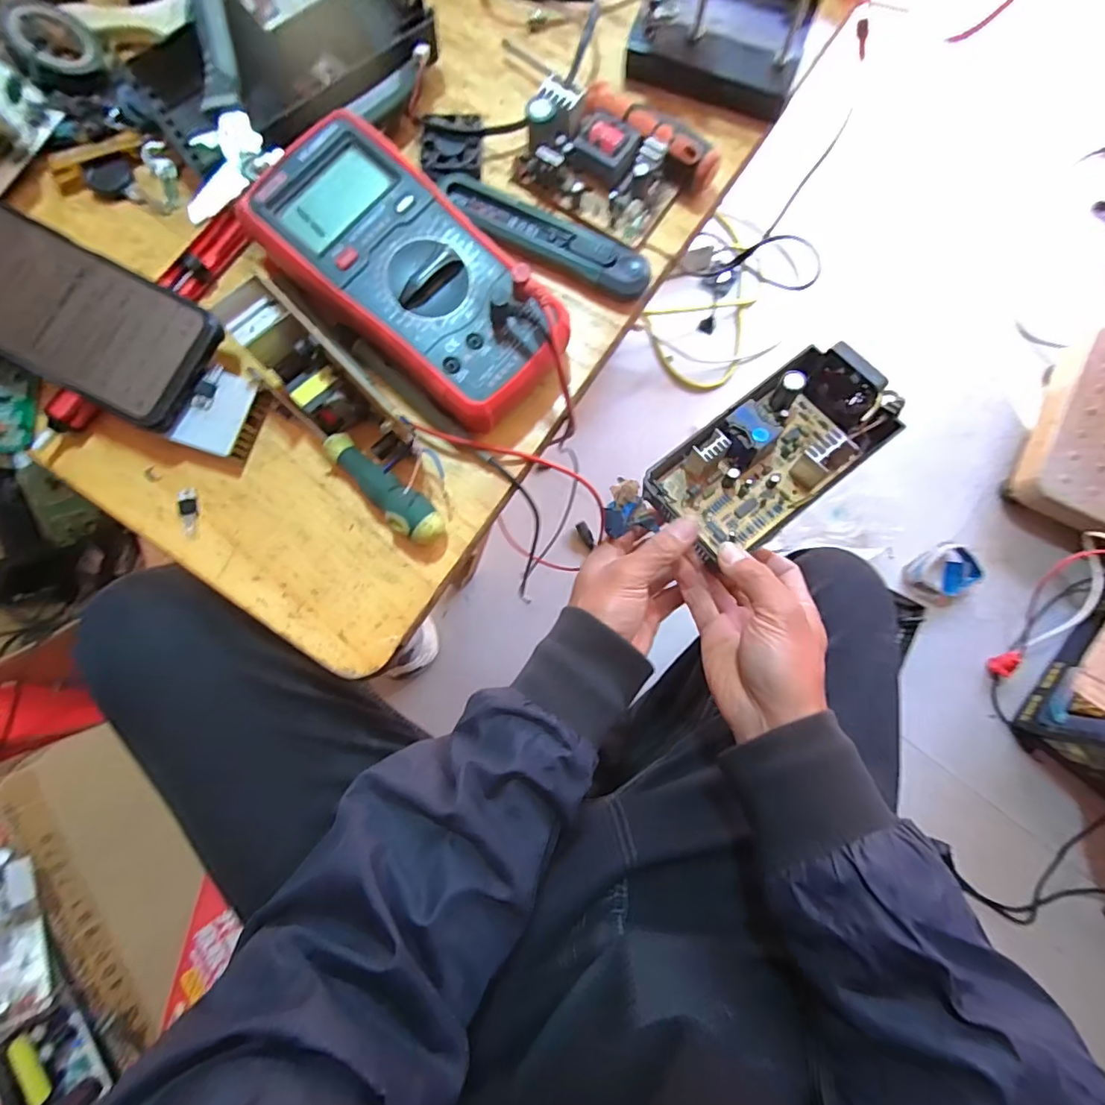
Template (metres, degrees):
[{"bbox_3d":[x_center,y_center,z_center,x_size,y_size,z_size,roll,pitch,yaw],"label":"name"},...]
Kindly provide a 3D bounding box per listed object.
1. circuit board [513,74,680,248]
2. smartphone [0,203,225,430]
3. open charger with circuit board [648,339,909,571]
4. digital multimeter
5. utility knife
[{"bbox_3d":[0.028,-0.244,0.333,0.097,0.033,0.053,33,83,5],"label":"circuit board"},{"bbox_3d":[-0.277,-0.136,0.299,0.160,0.015,0.076,27,94,-7],"label":"smartphone"},{"bbox_3d":[0.167,-0.076,0.402,0.184,0.049,0.095,-38,83,-5],"label":"open charger with circuit board"},{"bbox_3d":[-0.079,-0.154,0.305,0.184,0.050,0.093,42,84,6],"label":"digital multimeter"},{"bbox_3d":[-0.005,-0.202,0.331,0.144,0.017,0.034,25,82,4],"label":"utility knife"}]

